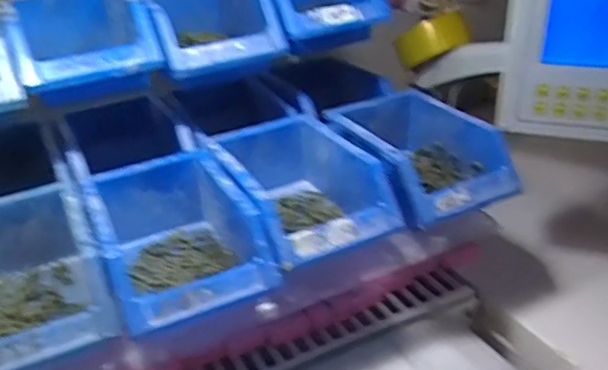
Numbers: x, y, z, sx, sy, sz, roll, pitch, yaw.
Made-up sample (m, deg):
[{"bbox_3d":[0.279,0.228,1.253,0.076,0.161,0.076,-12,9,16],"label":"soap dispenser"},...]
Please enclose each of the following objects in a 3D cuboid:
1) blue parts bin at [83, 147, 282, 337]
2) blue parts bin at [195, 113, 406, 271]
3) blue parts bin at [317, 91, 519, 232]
[{"bbox_3d":[-0.112,0.049,0.536,0.124,0.079,0.186,-15,30,-21],"label":"blue parts bin"},{"bbox_3d":[-0.011,0.002,0.588,0.121,0.071,0.196,-17,31,-23],"label":"blue parts bin"},{"bbox_3d":[0.120,-0.036,0.632,0.122,0.068,0.191,-17,31,-23],"label":"blue parts bin"}]

